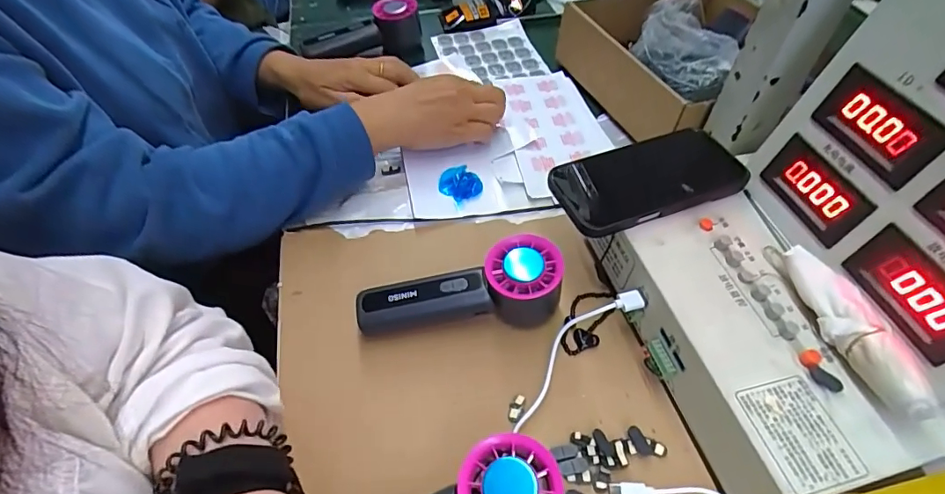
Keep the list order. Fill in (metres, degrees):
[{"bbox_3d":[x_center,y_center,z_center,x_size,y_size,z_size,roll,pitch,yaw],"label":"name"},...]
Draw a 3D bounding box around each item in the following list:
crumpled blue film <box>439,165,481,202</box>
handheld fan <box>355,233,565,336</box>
[{"bbox_3d":[-0.012,-0.061,0.475,0.041,0.016,0.032,-3,52,-3],"label":"crumpled blue film"},{"bbox_3d":[-0.011,0.034,0.379,0.153,0.060,0.056,-2,53,0],"label":"handheld fan"}]

